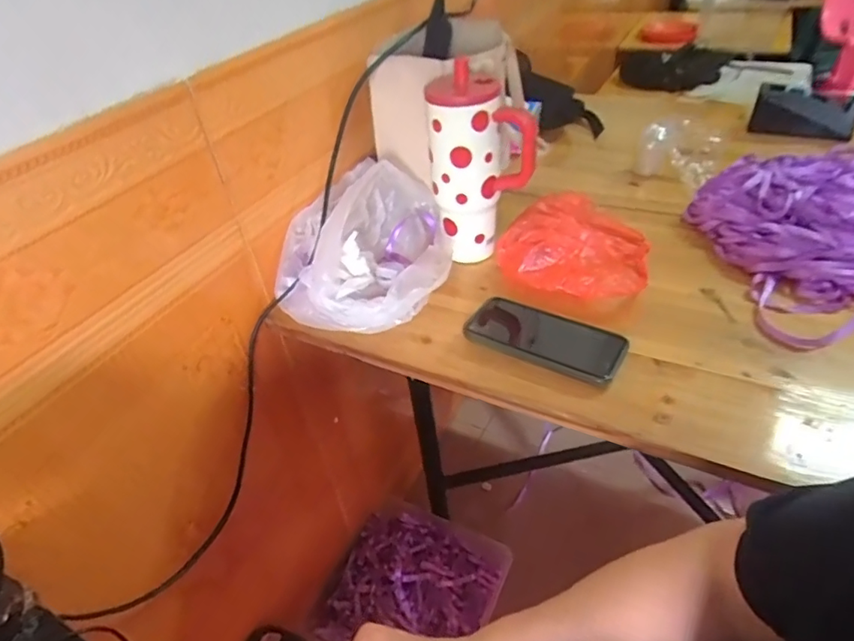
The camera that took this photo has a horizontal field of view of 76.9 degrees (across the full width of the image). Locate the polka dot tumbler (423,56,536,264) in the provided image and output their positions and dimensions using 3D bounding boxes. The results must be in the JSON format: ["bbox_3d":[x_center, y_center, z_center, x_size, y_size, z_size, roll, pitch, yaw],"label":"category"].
[{"bbox_3d":[0.062,-0.168,0.630,0.083,0.205,0.110,-27,45,-22],"label":"polka dot tumbler"}]

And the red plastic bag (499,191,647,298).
[{"bbox_3d":[0.190,-0.099,0.667,0.170,0.060,0.181,19,47,27],"label":"red plastic bag"}]

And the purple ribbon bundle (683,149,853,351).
[{"bbox_3d":[0.535,-0.139,0.658,0.489,0.067,0.287,-26,44,-21],"label":"purple ribbon bundle"}]

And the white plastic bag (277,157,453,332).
[{"bbox_3d":[-0.076,-0.101,0.669,0.209,0.106,0.282,1,41,9],"label":"white plastic bag"}]

